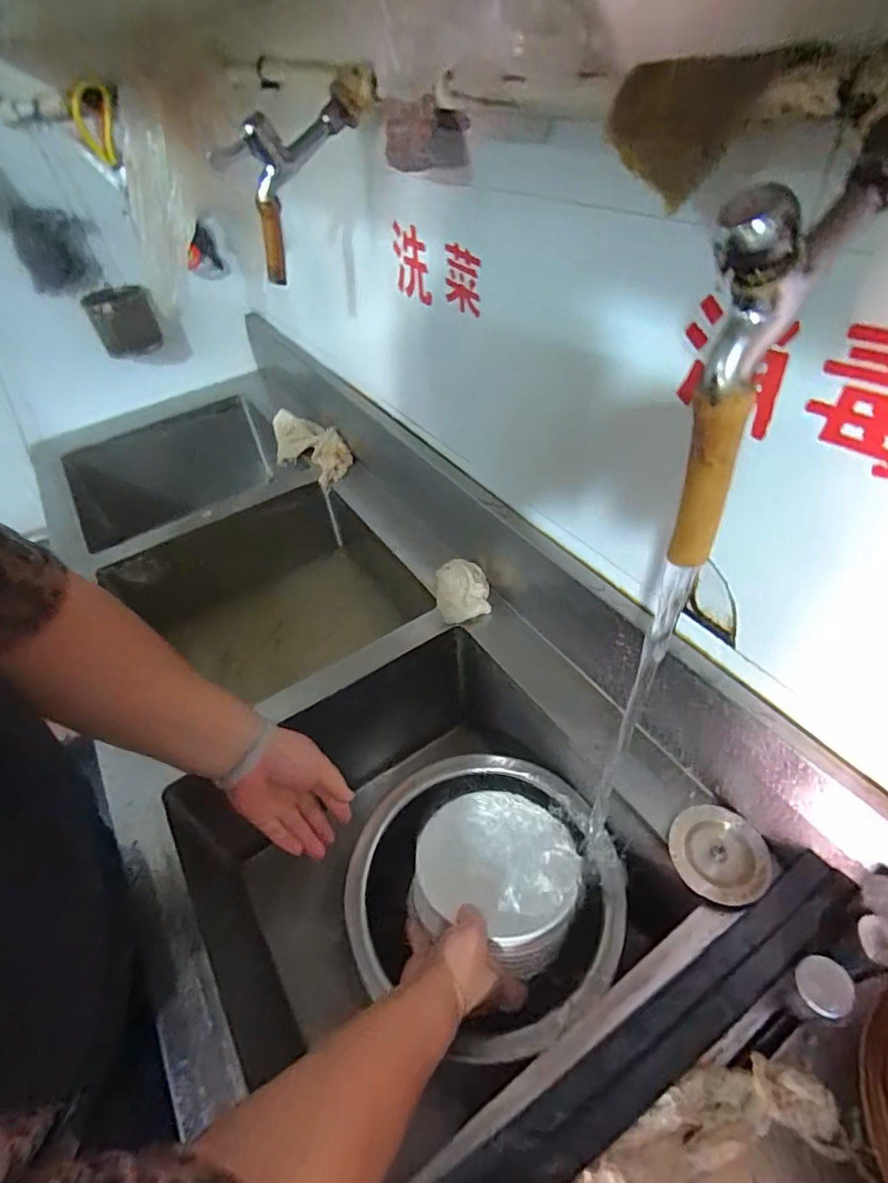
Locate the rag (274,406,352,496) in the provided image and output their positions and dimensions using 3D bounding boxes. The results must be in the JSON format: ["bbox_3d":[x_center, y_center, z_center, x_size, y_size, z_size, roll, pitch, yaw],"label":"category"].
[{"bbox_3d":[-0.260,-0.274,1.068,0.088,0.075,0.248,-32,50,-24],"label":"rag"}]

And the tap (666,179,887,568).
[{"bbox_3d":[0.137,-0.093,0.250,0.032,0.152,0.079,31,55,32],"label":"tap"}]

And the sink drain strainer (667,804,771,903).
[{"bbox_3d":[0.251,0.236,0.497,0.084,0.025,0.077,-3,44,3],"label":"sink drain strainer"}]

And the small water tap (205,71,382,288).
[{"bbox_3d":[-0.137,-0.409,0.553,0.159,0.156,0.080,-31,49,-23],"label":"small water tap"}]

